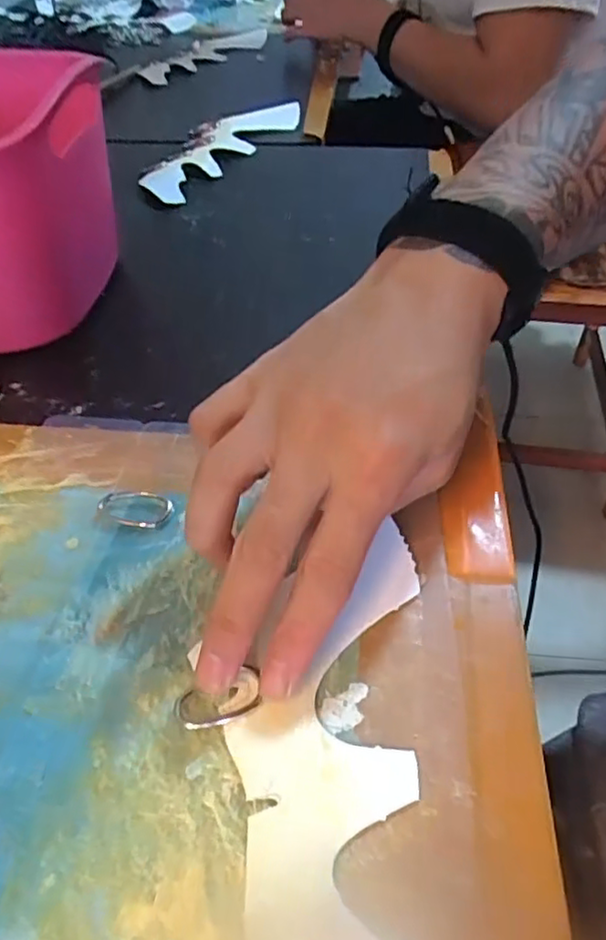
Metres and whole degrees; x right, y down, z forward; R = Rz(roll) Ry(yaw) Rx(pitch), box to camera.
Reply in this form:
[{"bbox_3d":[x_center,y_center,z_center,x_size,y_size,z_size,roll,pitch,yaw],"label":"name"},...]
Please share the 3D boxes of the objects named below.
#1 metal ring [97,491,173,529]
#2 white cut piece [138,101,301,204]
[{"bbox_3d":[-0.078,0.017,0.295,0.033,0.004,0.021,8,47,9],"label":"metal ring"},{"bbox_3d":[-0.079,-0.314,0.611,0.066,0.009,0.238,18,49,17],"label":"white cut piece"}]

